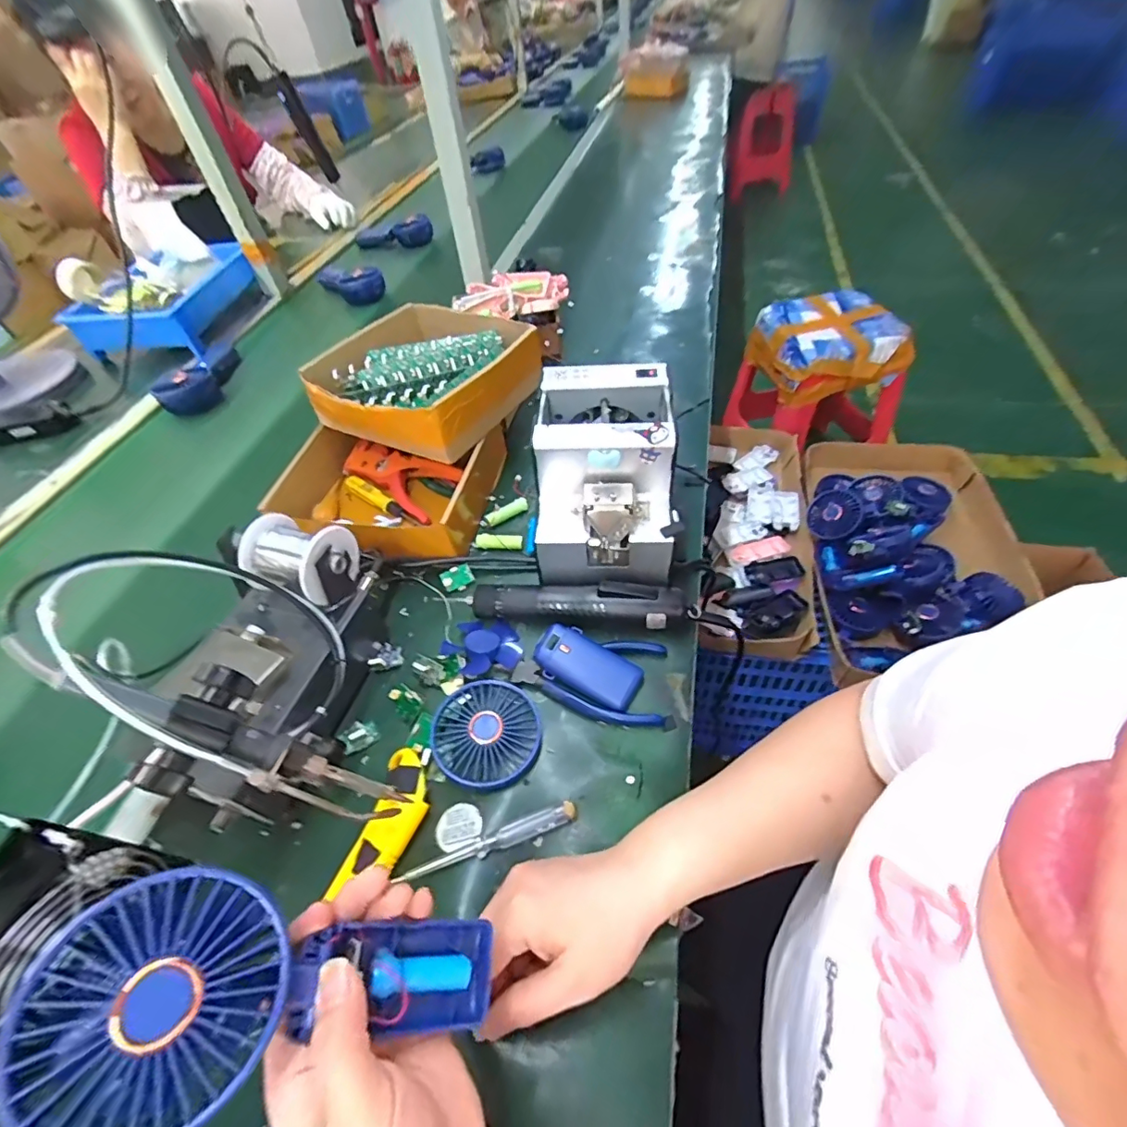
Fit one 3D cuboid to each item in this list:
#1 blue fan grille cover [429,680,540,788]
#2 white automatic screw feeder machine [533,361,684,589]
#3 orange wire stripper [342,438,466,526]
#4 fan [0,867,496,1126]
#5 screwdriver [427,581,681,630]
[{"bbox_3d":[-0.062,0.137,0.428,0.085,0.020,0.085,18,55,21],"label":"blue fan grille cover"},{"bbox_3d":[0.040,-0.080,0.515,0.124,0.147,0.177,-3,50,4],"label":"white automatic screw feeder machine"},{"bbox_3d":[-0.205,-0.109,0.640,0.142,0.025,0.081,31,77,22],"label":"orange wire stripper"},{"bbox_3d":[-0.117,0.188,0.230,0.185,0.030,0.080,24,41,-32],"label":"fan"},{"bbox_3d":[-0.002,0.036,0.491,0.228,0.037,0.041,0,51,7],"label":"screwdriver"}]

